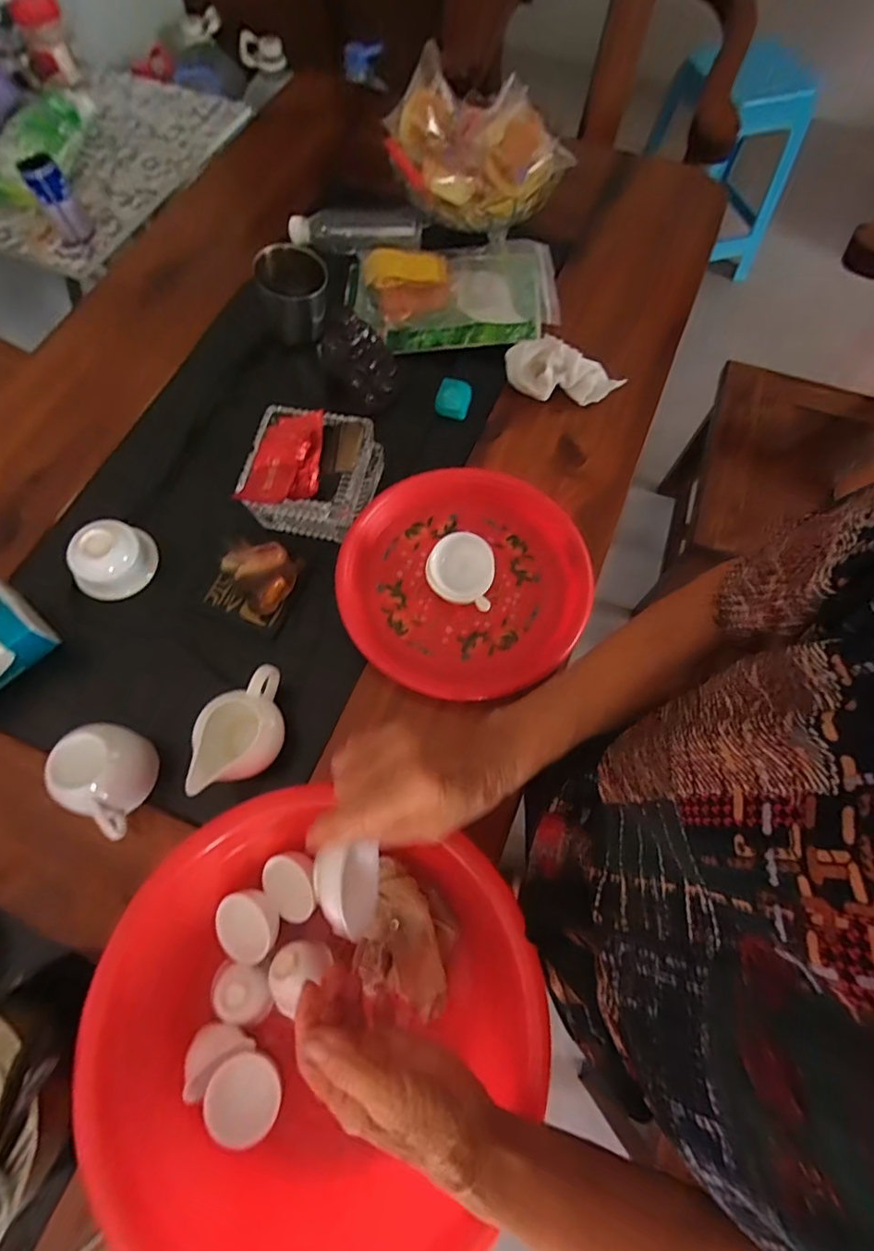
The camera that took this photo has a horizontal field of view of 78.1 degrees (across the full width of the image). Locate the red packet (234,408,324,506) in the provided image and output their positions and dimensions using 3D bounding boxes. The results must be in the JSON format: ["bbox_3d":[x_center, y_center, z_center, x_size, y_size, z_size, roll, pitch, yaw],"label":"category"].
[{"bbox_3d":[-0.156,-0.175,0.567,0.068,0.020,0.123,13,69,5],"label":"red packet"}]

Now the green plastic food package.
[{"bbox_3d":[0.017,-0.444,0.715,0.271,0.038,0.184,1,69,0],"label":"green plastic food package"}]

